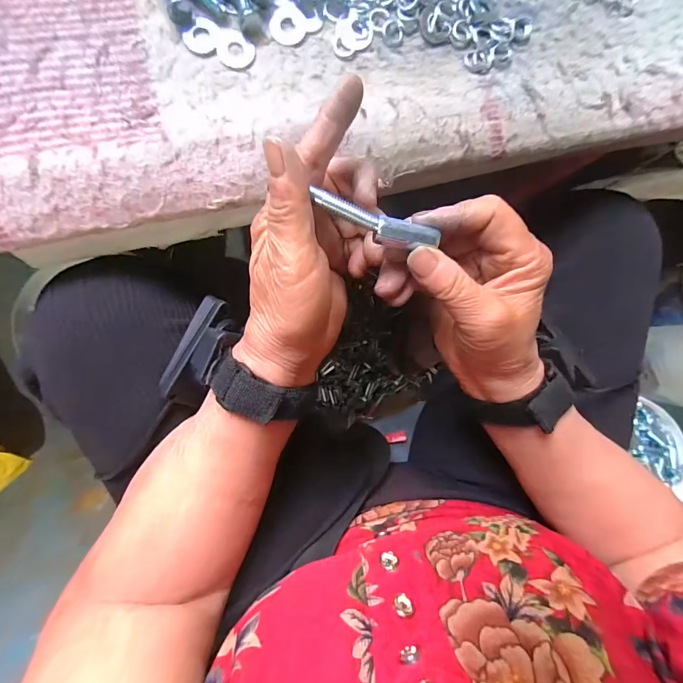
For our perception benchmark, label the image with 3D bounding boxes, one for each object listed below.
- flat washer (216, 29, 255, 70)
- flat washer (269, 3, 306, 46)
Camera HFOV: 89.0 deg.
[{"bbox_3d":[-0.062,-0.173,0.205,0.021,0.004,0.022,3,91,-8],"label":"flat washer"},{"bbox_3d":[-0.032,-0.191,0.209,0.020,0.004,0.022,0,91,-8],"label":"flat washer"}]

